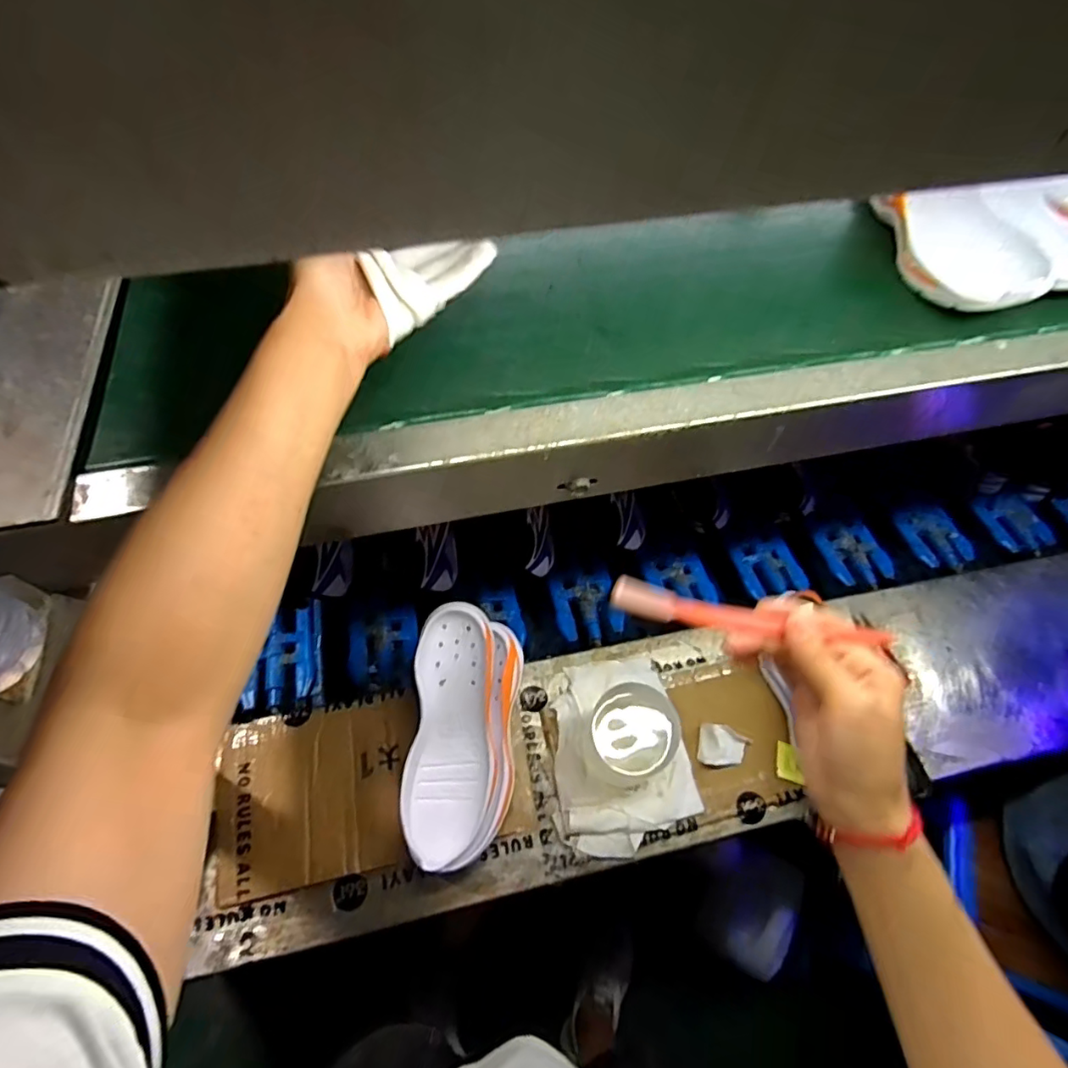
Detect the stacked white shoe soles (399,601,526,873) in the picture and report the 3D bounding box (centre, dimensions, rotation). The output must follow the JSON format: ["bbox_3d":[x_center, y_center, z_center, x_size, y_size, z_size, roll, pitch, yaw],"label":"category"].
[{"bbox_3d":[-0.073,0.203,0.585,0.106,0.040,0.245,4,75,1],"label":"stacked white shoe soles"}]

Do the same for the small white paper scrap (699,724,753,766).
[{"bbox_3d":[0.220,0.243,0.640,0.057,0.027,0.042,10,61,6],"label":"small white paper scrap"}]

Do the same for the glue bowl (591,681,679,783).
[{"bbox_3d":[0.106,0.219,0.615,0.083,0.093,0.085,0,61,0],"label":"glue bowl"}]

